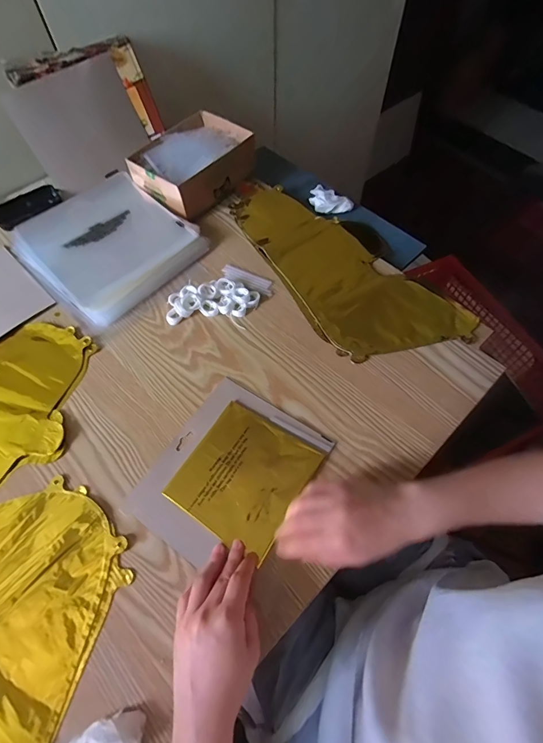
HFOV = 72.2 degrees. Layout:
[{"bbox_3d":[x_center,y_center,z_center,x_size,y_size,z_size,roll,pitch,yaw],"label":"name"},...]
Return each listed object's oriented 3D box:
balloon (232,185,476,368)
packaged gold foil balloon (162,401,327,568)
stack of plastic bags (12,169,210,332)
[{"bbox_3d":[0.102,-0.173,0.575,0.196,0.014,0.396,-29,65,-14],"label":"balloon"},{"bbox_3d":[-0.030,0.117,0.429,0.130,0.007,0.138,29,66,16],"label":"packaged gold foil balloon"},{"bbox_3d":[-0.256,-0.203,0.582,0.237,0.037,0.219,38,69,19],"label":"stack of plastic bags"}]

